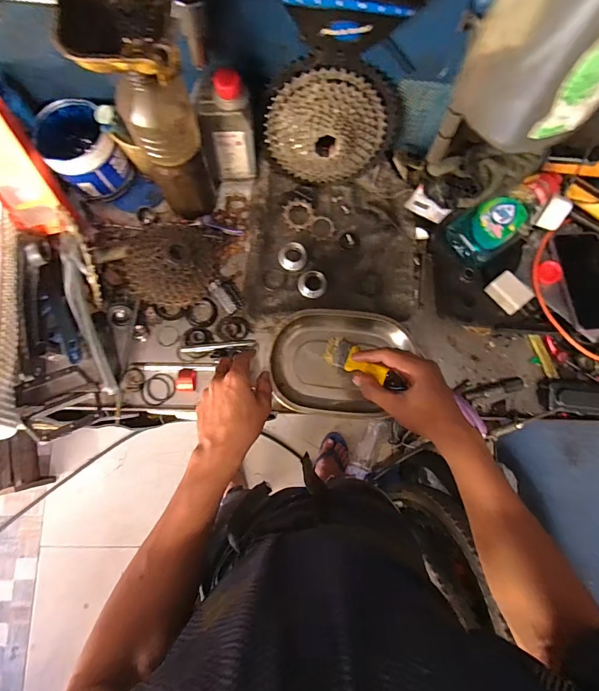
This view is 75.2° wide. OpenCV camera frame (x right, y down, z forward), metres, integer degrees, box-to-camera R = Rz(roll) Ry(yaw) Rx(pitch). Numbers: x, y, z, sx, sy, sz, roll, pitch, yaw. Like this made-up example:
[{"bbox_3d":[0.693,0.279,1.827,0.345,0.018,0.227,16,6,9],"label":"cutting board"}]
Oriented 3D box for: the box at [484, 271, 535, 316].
[{"bbox_3d":[0.292,-0.073,0.541,0.036,0.027,0.053,-33,84,-8],"label":"box"}]

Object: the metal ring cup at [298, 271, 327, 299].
[{"bbox_3d":[0.021,-0.095,0.606,0.045,0.021,0.037,3,80,-3],"label":"metal ring cup"}]

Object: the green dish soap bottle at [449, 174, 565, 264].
[{"bbox_3d":[0.292,-0.185,0.552,0.161,0.050,0.078,-34,84,-8],"label":"green dish soap bottle"}]

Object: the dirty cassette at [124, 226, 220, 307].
[{"bbox_3d":[-0.190,-0.121,0.572,0.124,0.049,0.123,1,81,-3],"label":"dirty cassette"}]

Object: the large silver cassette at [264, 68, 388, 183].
[{"bbox_3d":[0.037,-0.297,0.552,0.164,0.163,0.042,1,62,-4],"label":"large silver cassette"}]

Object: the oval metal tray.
[{"bbox_3d":[0.063,0.026,0.582,0.205,0.033,0.155,5,80,-2],"label":"oval metal tray"}]

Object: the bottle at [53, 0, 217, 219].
[{"bbox_3d":[-0.156,-0.245,0.455,0.088,0.294,0.096,-8,81,-4],"label":"bottle"}]

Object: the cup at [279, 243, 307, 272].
[{"bbox_3d":[-0.011,-0.141,0.613,0.044,0.023,0.036,4,80,-2],"label":"cup"}]

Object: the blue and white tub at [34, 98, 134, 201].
[{"bbox_3d":[-0.315,-0.282,0.568,0.096,0.084,0.112,-34,84,-8],"label":"blue and white tub"}]

